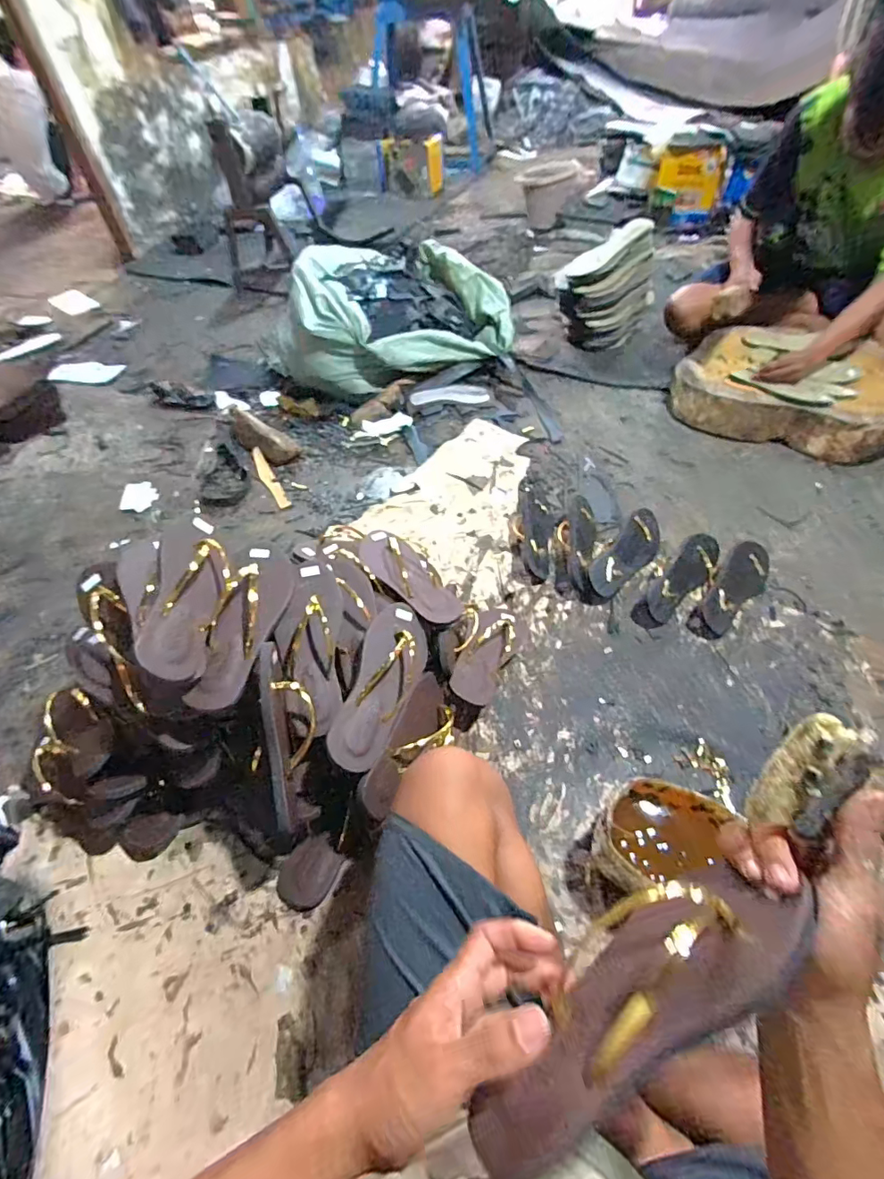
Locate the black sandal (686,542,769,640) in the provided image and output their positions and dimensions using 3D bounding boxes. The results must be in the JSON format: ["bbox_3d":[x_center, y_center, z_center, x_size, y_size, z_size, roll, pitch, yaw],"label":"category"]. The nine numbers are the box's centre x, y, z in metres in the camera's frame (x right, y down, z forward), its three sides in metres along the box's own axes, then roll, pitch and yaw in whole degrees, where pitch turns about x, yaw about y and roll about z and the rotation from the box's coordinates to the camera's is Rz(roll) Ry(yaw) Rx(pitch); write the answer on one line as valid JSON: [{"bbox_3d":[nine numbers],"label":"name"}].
[{"bbox_3d":[0.524,0.002,0.905,0.076,0.039,0.230,31,60,27],"label":"black sandal"}]

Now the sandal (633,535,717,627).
[{"bbox_3d":[0.439,-0.024,0.923,0.234,0.060,0.069,-39,58,-23],"label":"sandal"}]

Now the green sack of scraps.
[{"bbox_3d":[-0.158,-0.812,1.502,0.689,0.253,0.410,-12,51,-4],"label":"green sack of scraps"}]

